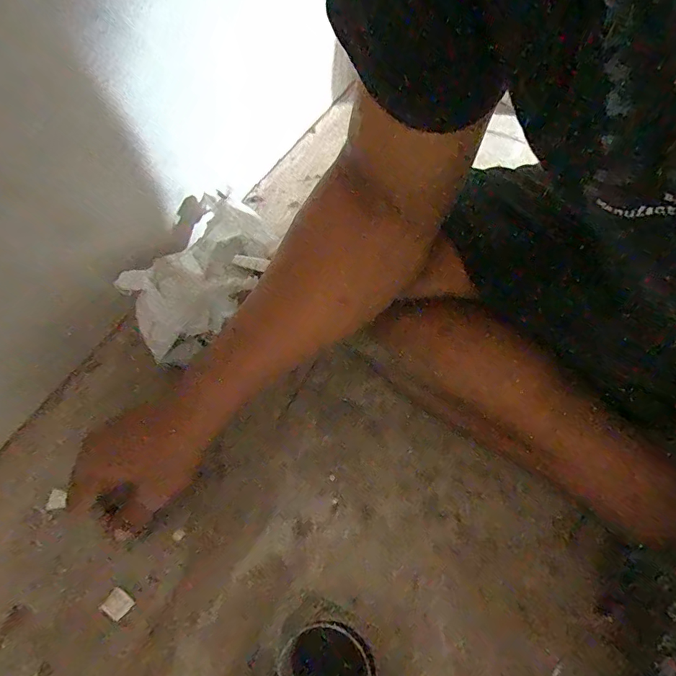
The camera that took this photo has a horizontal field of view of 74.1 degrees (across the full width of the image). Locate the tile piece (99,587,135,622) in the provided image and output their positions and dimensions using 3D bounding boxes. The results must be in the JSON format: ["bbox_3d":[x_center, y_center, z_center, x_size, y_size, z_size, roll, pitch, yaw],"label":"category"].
[{"bbox_3d":[-0.190,0.229,0.384,0.021,0.004,0.021,33,67,18],"label":"tile piece"}]

